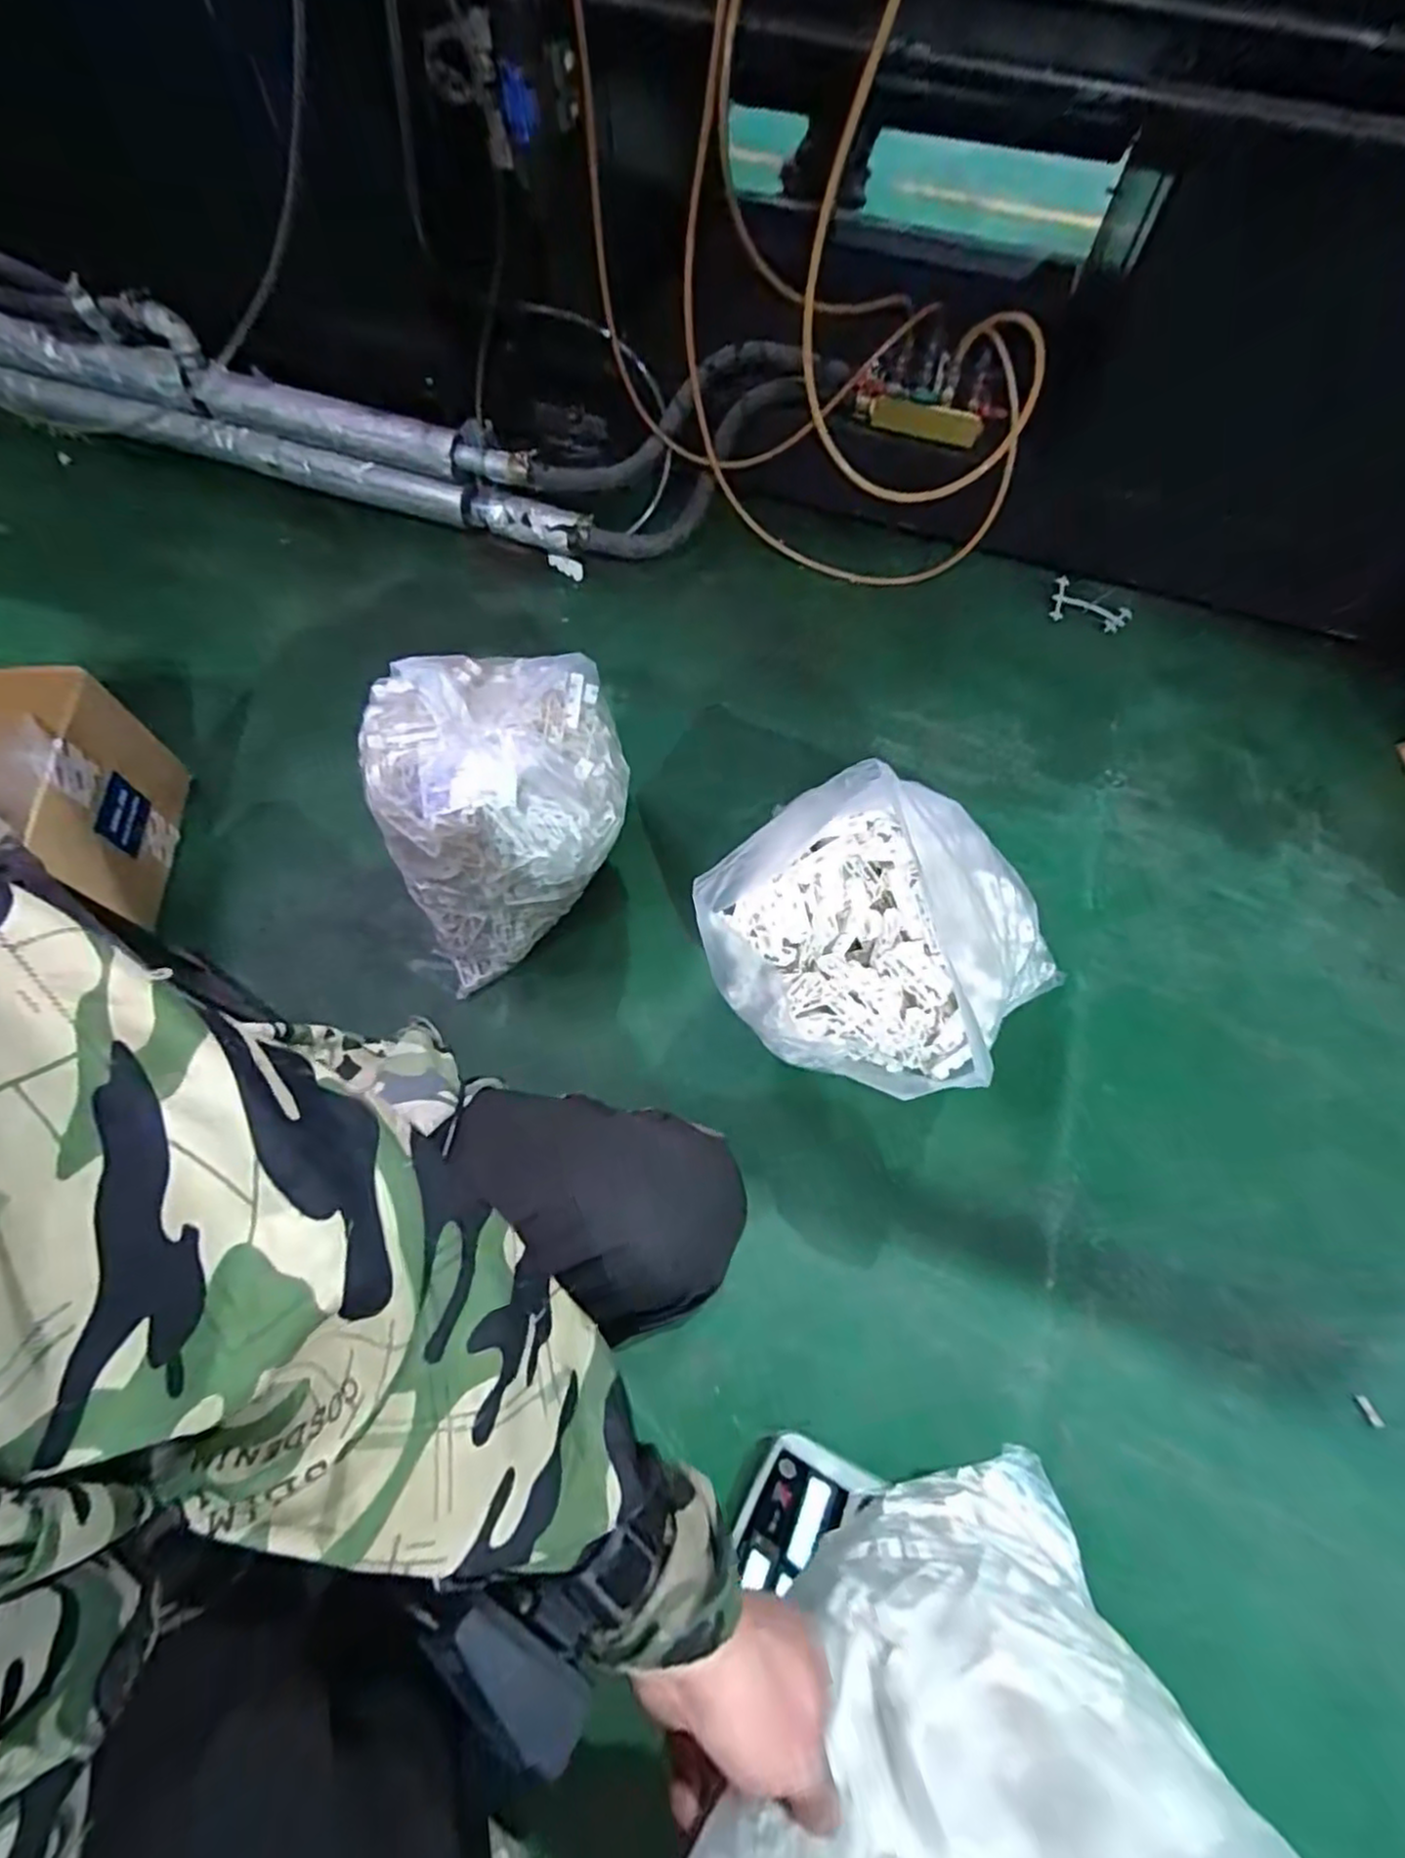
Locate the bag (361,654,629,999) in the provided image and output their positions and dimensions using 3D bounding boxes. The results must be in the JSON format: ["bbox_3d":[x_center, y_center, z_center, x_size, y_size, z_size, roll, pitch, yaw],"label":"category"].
[{"bbox_3d":[-0.249,-0.160,0.893,0.322,0.250,0.296,-31,73,-12],"label":"bag"}]

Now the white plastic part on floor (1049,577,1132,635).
[{"bbox_3d":[0.678,-0.560,1.239,0.134,0.020,0.078,19,67,8],"label":"white plastic part on floor"}]

